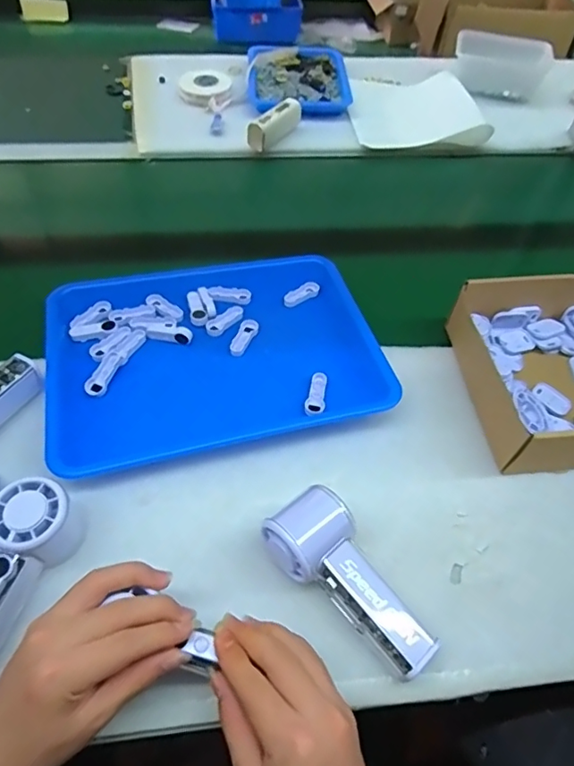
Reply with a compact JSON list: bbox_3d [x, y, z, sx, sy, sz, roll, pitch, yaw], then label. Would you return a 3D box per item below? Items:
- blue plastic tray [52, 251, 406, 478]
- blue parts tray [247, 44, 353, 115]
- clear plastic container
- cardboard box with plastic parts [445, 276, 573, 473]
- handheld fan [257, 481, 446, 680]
[{"bbox_3d":[-0.076,-0.042,0.550,0.330,0.029,0.248,-11,56,-12],"label":"blue plastic tray"},{"bbox_3d":[0.020,-0.543,0.918,0.175,0.029,0.205,0,54,-5],"label":"blue parts tray"},{"bbox_3d":[0.392,-0.585,0.957,0.171,0.069,0.093,16,55,7],"label":"clear plastic container"},{"bbox_3d":[0.287,-0.015,0.532,0.183,0.067,0.195,-3,54,-6],"label":"cardboard box with plastic parts"},{"bbox_3d":[0.049,0.158,0.410,0.069,0.045,0.152,-33,63,-25],"label":"handheld fan"}]

